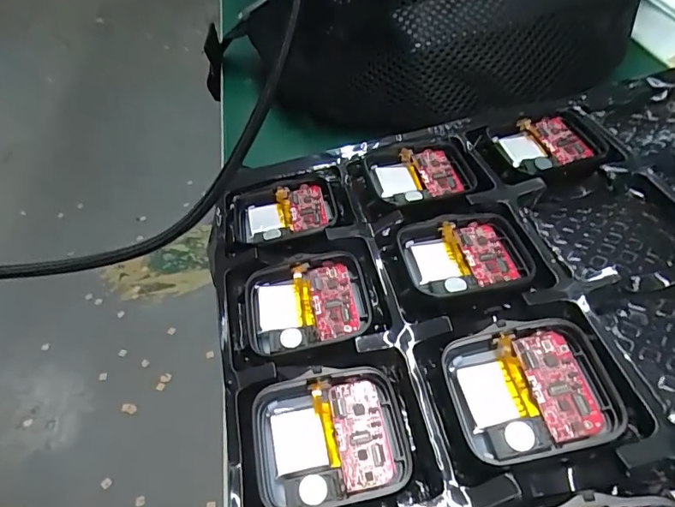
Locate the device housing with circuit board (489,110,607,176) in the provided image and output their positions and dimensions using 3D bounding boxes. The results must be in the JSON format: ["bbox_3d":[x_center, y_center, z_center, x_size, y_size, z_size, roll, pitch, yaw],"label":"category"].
[{"bbox_3d":[0.092,-0.047,0.206,0.046,0.009,0.034,-14,50,-5],"label":"device housing with circuit board"}]

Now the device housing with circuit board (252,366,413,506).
[{"bbox_3d":[-0.002,0.053,0.138,0.043,0.008,0.035,-11,50,-3],"label":"device housing with circuit board"}]

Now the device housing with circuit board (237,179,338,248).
[{"bbox_3d":[-0.022,-0.017,0.201,0.042,0.012,0.035,-10,50,-2],"label":"device housing with circuit board"}]

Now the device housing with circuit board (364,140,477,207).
[{"bbox_3d":[0.035,-0.034,0.202,0.042,0.010,0.036,-9,50,-1],"label":"device housing with circuit board"}]

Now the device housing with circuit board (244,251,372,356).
[{"bbox_3d":[-0.011,0.017,0.169,0.043,0.007,0.034,-11,50,-2],"label":"device housing with circuit board"}]

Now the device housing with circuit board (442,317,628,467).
[{"bbox_3d":[0.054,0.038,0.135,0.043,0.009,0.036,-10,50,-2],"label":"device housing with circuit board"}]

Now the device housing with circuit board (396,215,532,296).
[{"bbox_3d":[0.046,0.000,0.170,0.044,0.009,0.035,-11,50,-2],"label":"device housing with circuit board"}]

